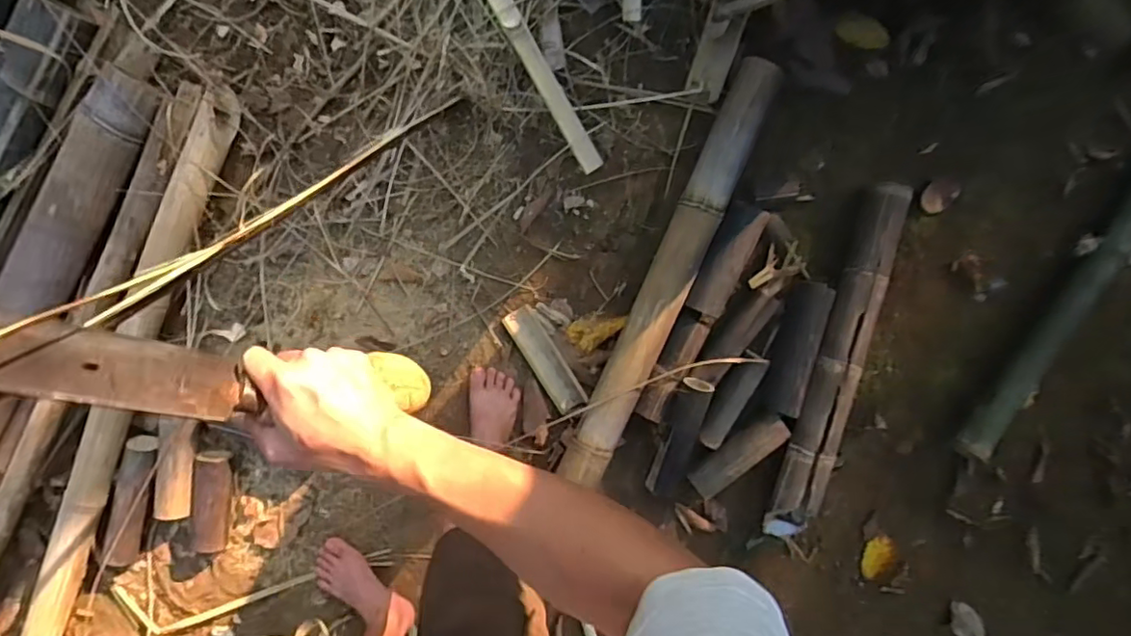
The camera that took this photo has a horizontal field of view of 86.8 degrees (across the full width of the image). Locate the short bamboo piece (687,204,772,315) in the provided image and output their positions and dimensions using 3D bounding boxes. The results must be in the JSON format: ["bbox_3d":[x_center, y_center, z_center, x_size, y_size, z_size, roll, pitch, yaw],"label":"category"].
[{"bbox_3d":[0.325,-0.120,1.218,0.091,0.042,0.236,22,96,-9],"label":"short bamboo piece"}]

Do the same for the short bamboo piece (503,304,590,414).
[{"bbox_3d":[-0.039,0.085,1.220,0.068,0.025,0.230,-32,101,-1],"label":"short bamboo piece"}]

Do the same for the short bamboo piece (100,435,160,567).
[{"bbox_3d":[-0.825,0.347,1.141,0.065,0.048,0.269,15,97,-9],"label":"short bamboo piece"}]

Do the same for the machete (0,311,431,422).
[{"bbox_3d":[-0.271,0.037,0.438,0.370,0.082,0.040,12,97,-40],"label":"machete"}]

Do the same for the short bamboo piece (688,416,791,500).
[{"bbox_3d":[0.367,0.294,1.270,0.235,0.036,0.077,-42,100,15],"label":"short bamboo piece"}]

